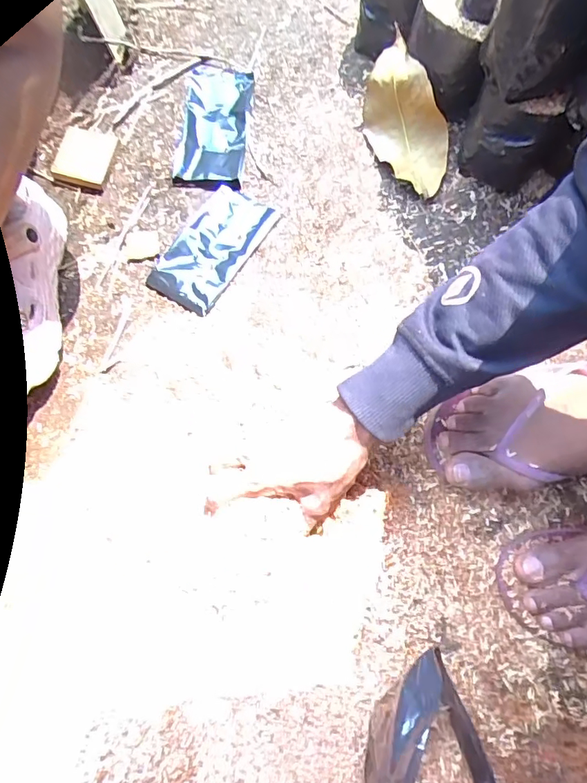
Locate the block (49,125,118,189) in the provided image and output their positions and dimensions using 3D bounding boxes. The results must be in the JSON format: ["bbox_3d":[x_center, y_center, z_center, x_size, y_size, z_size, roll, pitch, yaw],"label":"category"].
[{"bbox_3d":[-0.237,-0.263,0.542,0.064,0.013,0.075,11,71,1],"label":"block"}]

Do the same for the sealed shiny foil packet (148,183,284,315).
[{"bbox_3d":[-0.088,-0.157,0.520,0.078,0.014,0.148,33,76,8],"label":"sealed shiny foil packet"}]

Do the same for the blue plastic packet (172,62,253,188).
[{"bbox_3d":[-0.092,-0.313,0.560,0.076,0.016,0.172,5,73,0],"label":"blue plastic packet"}]

